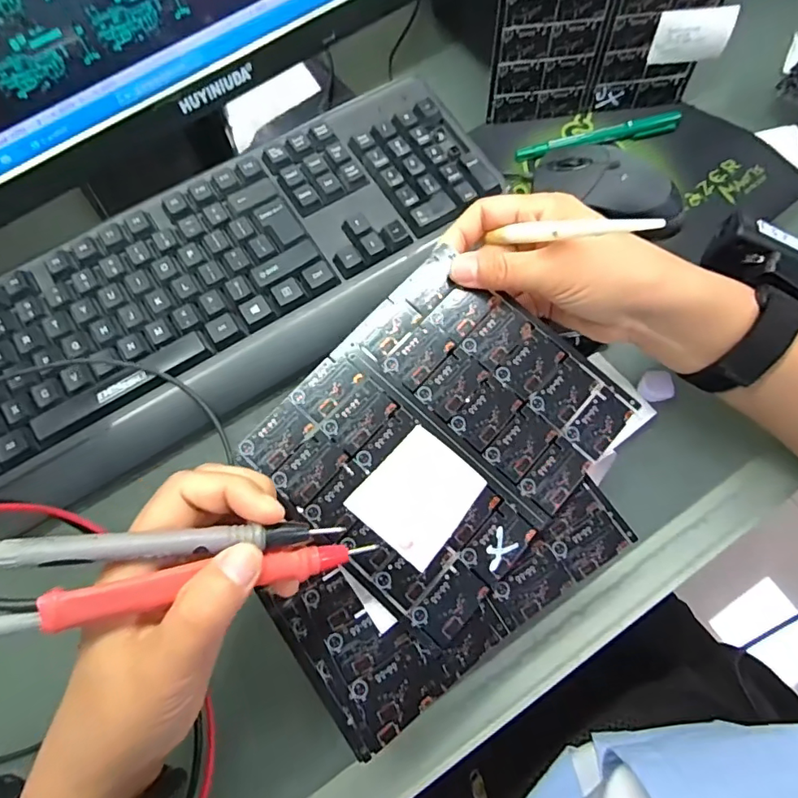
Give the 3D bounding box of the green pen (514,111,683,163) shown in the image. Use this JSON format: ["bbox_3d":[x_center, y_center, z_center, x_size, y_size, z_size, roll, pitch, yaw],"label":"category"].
[{"bbox_3d":[0.166,-0.215,0.415,0.143,0.012,0.019,-16,70,-5],"label":"green pen"}]

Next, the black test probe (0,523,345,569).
[{"bbox_3d":[-0.092,0.055,0.192,0.141,0.010,0.009,2,68,-22],"label":"black test probe"}]

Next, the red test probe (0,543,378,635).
[{"bbox_3d":[-0.074,0.071,0.197,0.140,0.016,0.012,-3,67,-26],"label":"red test probe"}]

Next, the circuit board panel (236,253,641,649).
[{"bbox_3d":[0.023,0.016,0.267,0.140,0.004,0.158,41,79,7],"label":"circuit board panel"}]

